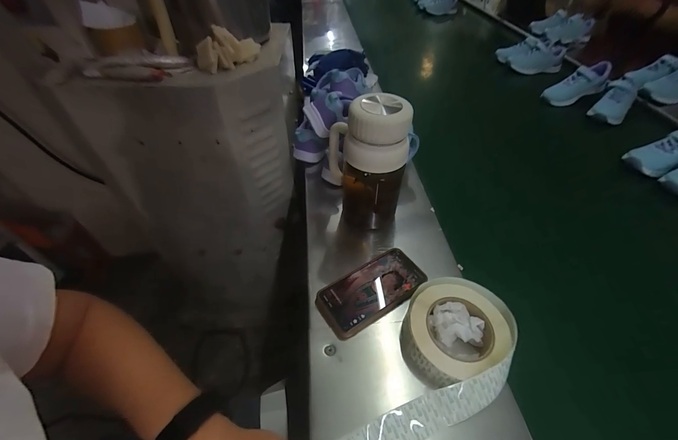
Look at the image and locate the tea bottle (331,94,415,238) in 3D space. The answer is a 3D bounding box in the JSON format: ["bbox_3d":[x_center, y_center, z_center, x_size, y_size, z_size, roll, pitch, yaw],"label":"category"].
[{"bbox_3d":[0.043,-0.094,0.490,0.094,0.223,0.136,-12,47,-11],"label":"tea bottle"}]

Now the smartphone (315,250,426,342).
[{"bbox_3d":[0.050,0.103,0.433,0.161,0.015,0.082,-26,52,-21],"label":"smartphone"}]

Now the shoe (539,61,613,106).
[{"bbox_3d":[0.720,-0.405,0.885,0.204,0.068,0.065,-25,52,5],"label":"shoe"}]

